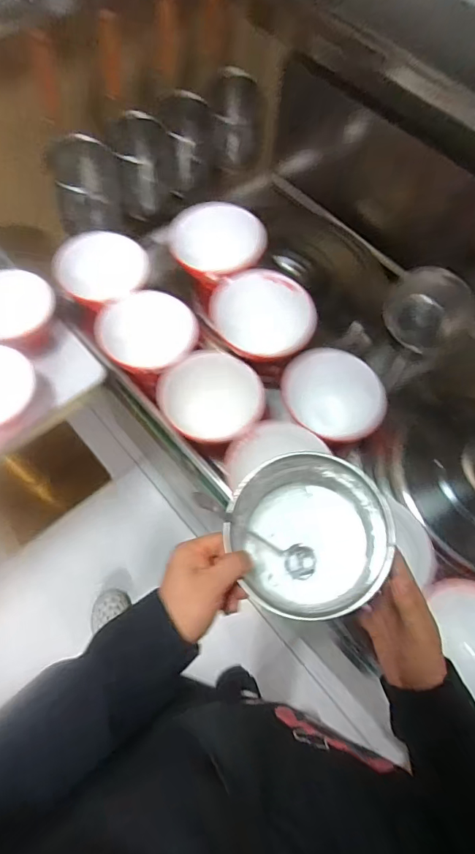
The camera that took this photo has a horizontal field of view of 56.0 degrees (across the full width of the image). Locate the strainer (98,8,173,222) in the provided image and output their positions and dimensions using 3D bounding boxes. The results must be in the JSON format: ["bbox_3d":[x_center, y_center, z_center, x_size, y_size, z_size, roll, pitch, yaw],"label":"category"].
[{"bbox_3d":[-0.201,-0.610,0.931,0.120,0.348,0.105,-5,65,-6],"label":"strainer"}]

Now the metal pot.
[{"bbox_3d":[0.068,0.114,0.469,0.157,0.120,0.147,1,65,-3],"label":"metal pot"}]

